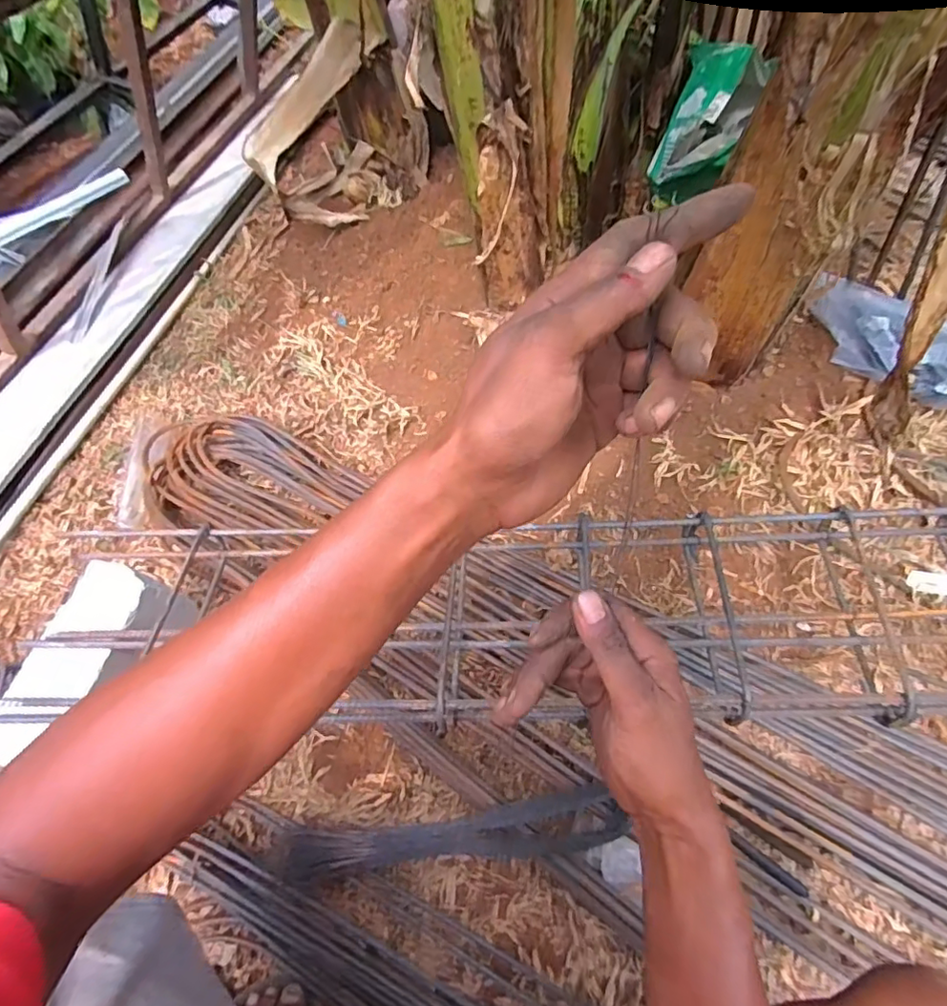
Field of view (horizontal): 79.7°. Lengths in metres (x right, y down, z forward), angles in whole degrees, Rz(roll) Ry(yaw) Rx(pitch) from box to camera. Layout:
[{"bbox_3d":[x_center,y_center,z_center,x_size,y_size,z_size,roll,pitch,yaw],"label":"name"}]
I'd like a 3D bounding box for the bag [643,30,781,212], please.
[{"bbox_3d":[0.333,-0.556,0.847,0.112,0.191,0.114,10,56,10],"label":"bag"}]

